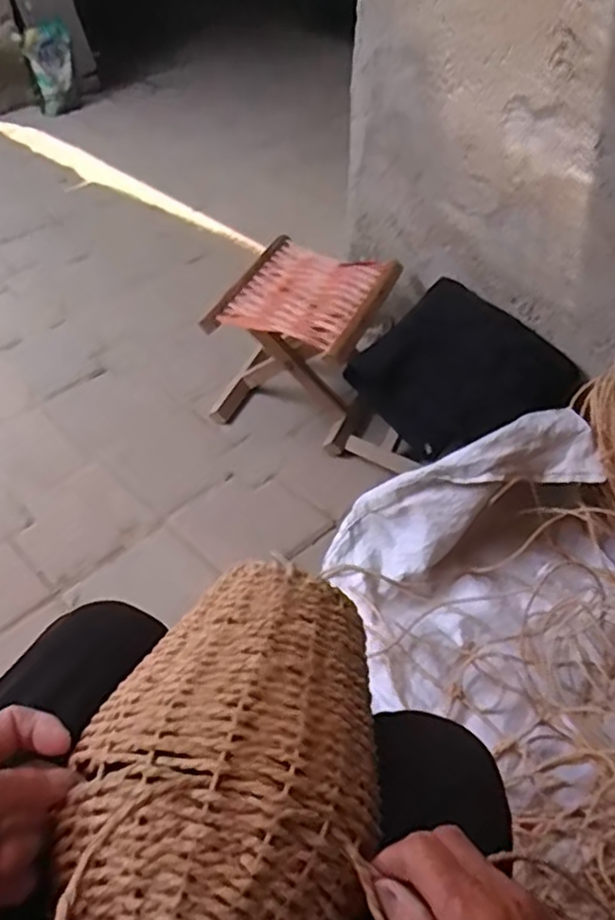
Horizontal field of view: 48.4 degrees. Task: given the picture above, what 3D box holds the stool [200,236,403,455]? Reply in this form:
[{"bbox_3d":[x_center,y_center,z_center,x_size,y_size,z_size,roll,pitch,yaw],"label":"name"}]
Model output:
[{"bbox_3d":[0.000,-0.231,1.291,0.276,0.221,0.343,13,47,14],"label":"stool"}]

